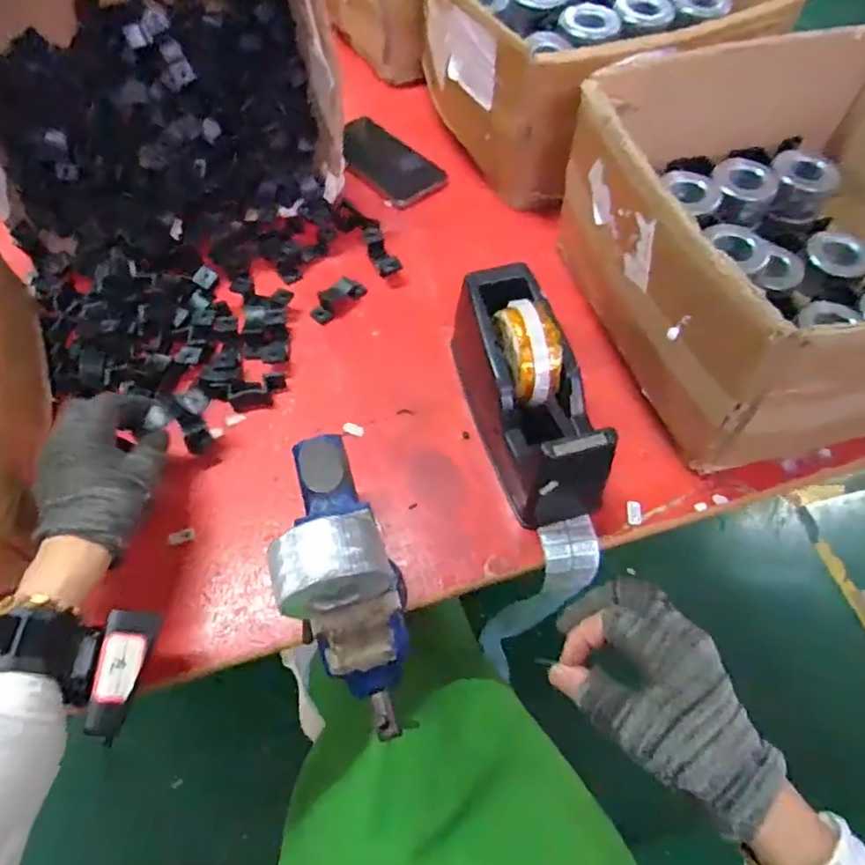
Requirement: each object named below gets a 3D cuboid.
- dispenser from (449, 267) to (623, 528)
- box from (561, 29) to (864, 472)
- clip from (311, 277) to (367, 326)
[{"bbox_3d":[0.073,-0.034,0.471,0.078,0.114,0.205,-15,60,-9],"label":"dispenser"},{"bbox_3d":[0.317,-0.171,0.498,0.333,0.177,0.338,-13,60,-8],"label":"box"},{"bbox_3d":[-0.094,-0.137,0.582,0.062,0.029,0.019,-34,65,-18],"label":"clip"}]

